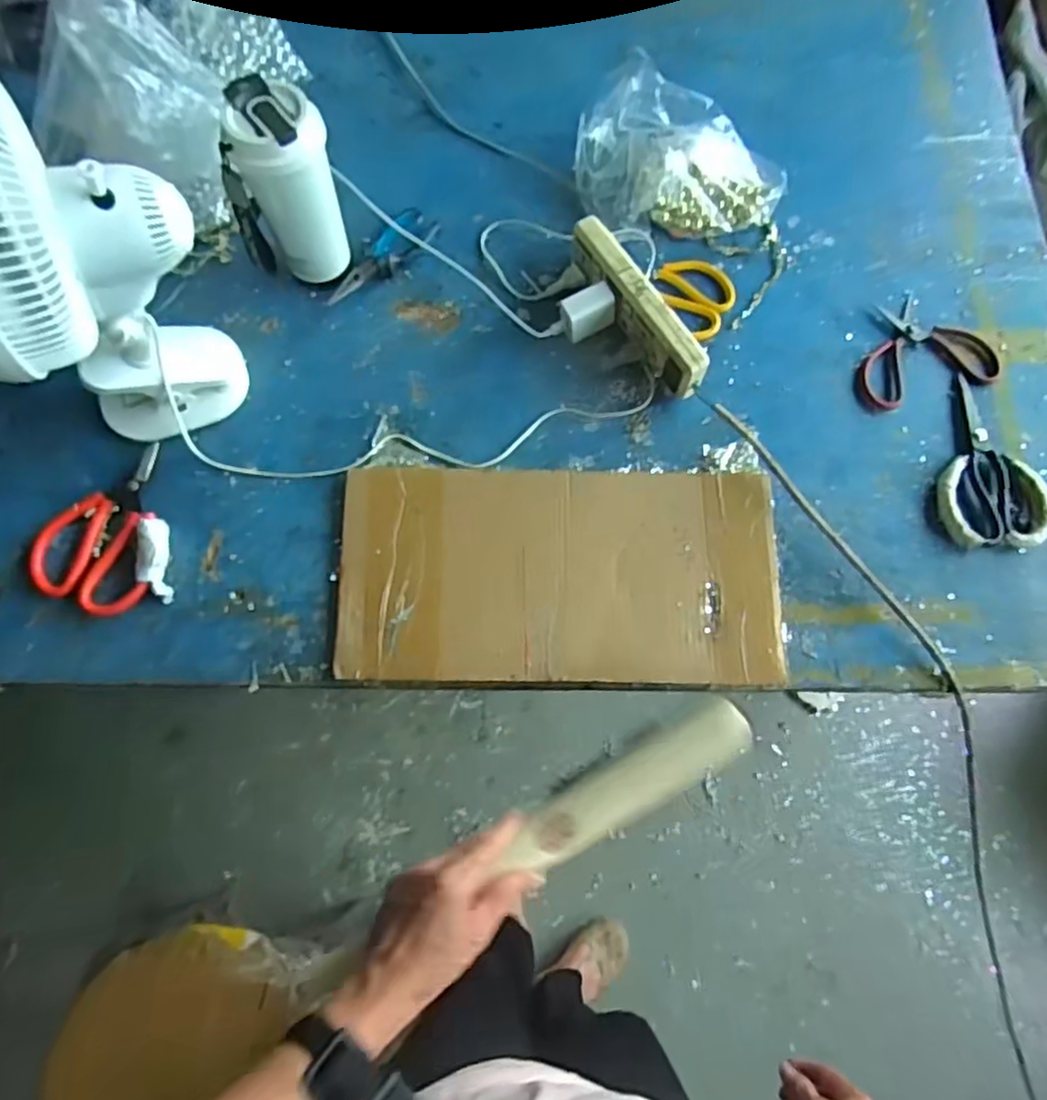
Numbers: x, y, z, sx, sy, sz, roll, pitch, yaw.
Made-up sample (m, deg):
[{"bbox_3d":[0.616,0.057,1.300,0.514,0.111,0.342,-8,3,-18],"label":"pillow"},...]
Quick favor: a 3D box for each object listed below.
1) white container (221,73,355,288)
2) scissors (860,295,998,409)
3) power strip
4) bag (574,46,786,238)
[{"bbox_3d":[-0.229,-0.344,0.676,0.078,0.188,0.089,21,73,5],"label":"white container"},{"bbox_3d":[0.425,-0.220,0.737,0.152,0.007,0.121,-16,74,-7],"label":"scissors"},{"bbox_3d":[0.121,-0.252,0.716,0.039,0.068,0.213,-30,76,-10],"label":"power strip"},{"bbox_3d":[0.175,-0.460,0.781,0.226,0.062,0.205,3,73,-1],"label":"bag"}]

